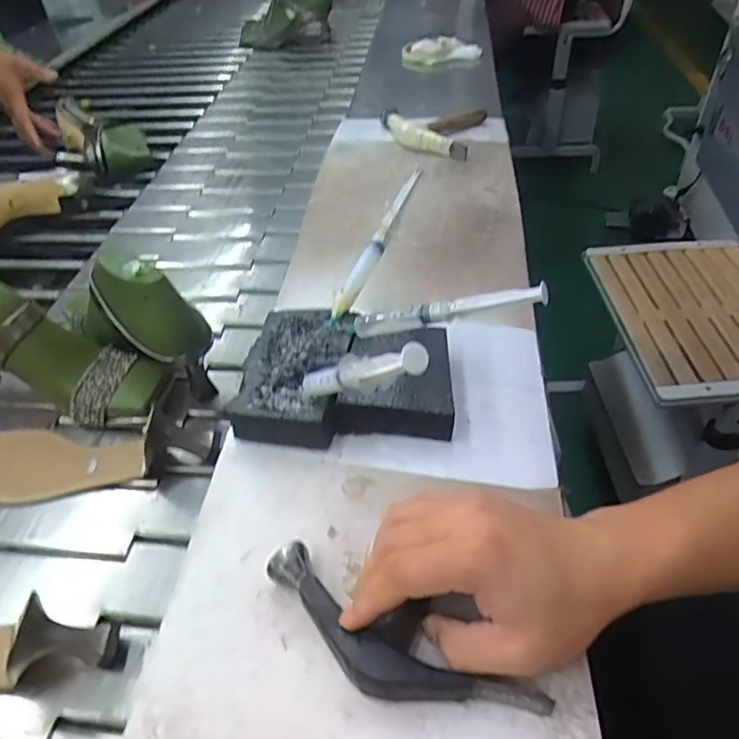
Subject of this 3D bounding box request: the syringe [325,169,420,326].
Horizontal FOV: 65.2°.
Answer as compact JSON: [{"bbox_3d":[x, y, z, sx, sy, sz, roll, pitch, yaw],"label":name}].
[{"bbox_3d":[0.004,-0.108,0.510,0.016,0.019,0.158,21,75,26],"label":"syringe"}]

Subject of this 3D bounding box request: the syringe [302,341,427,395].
[{"bbox_3d":[-0.013,0.003,0.365,0.014,0.018,0.156,-36,11,-27],"label":"syringe"}]

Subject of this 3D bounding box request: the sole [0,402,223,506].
[{"bbox_3d":[-0.251,0.064,0.495,0.236,0.053,0.074,-4,44,0],"label":"sole"}]

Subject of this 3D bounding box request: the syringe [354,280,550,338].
[{"bbox_3d":[0.054,-0.044,0.438,0.159,0.019,0.013,-8,39,32],"label":"syringe"}]

